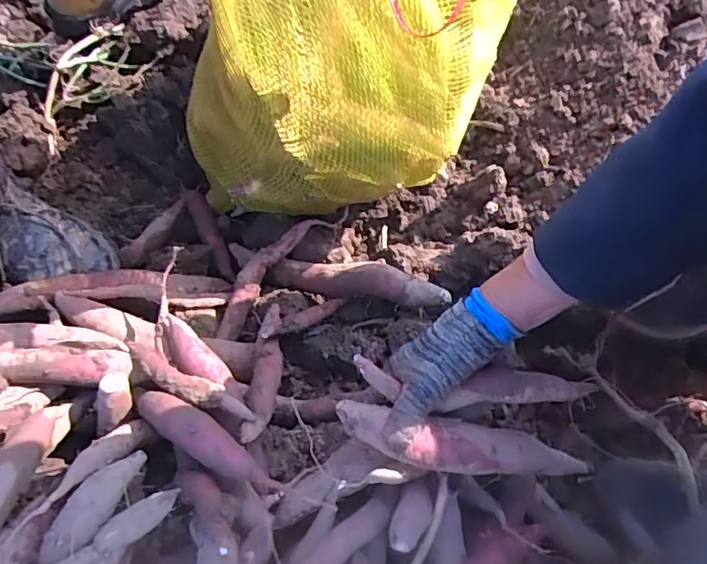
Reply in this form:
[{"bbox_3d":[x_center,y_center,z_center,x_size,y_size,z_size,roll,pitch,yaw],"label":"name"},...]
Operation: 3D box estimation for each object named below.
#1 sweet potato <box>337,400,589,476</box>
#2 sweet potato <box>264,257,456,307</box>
[{"bbox_3d":[0.097,0.131,0.455,0.215,0.036,0.042,14,61,-16],"label":"sweet potato"},{"bbox_3d":[0.004,-0.004,0.614,0.192,0.036,0.038,7,61,20],"label":"sweet potato"}]

